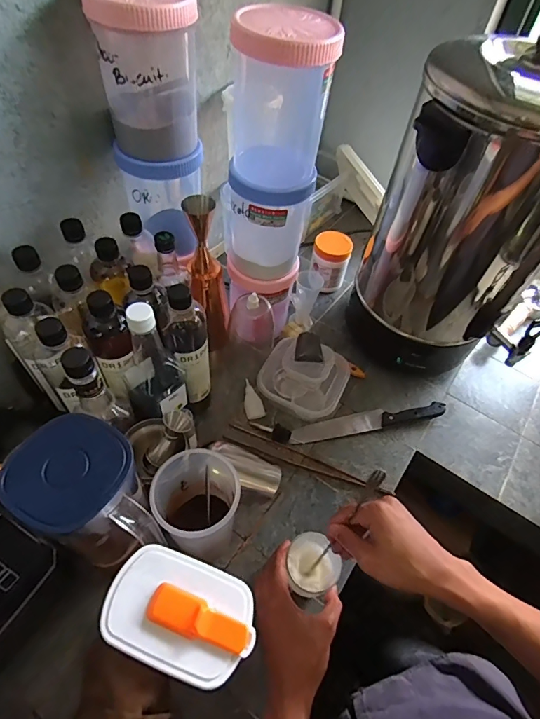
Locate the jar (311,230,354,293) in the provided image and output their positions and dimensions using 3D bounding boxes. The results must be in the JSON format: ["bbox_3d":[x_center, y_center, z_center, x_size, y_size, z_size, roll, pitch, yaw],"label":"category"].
[{"bbox_3d":[0.133,-0.216,0.910,0.077,0.111,0.078,3,53,-4],"label":"jar"}]

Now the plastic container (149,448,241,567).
[{"bbox_3d":[-0.094,0.199,0.555,0.101,0.180,0.111,3,53,-4],"label":"plastic container"}]

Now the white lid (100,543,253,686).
[{"bbox_3d":[-0.076,0.213,0.350,0.126,0.015,0.081,18,54,8],"label":"white lid"}]

